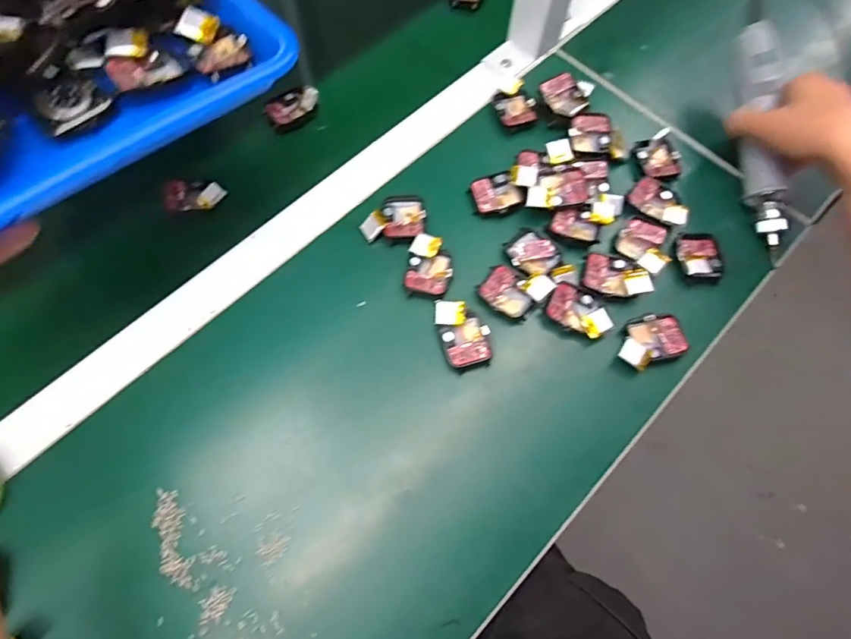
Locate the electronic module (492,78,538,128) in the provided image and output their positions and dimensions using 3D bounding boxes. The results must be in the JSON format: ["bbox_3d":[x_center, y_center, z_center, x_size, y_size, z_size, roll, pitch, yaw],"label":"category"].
[{"bbox_3d":[0.087,-0.210,0.473,0.037,0.010,0.053,-16,69,-8],"label":"electronic module"}]

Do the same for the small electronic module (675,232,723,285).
[{"bbox_3d":[0.237,-0.054,0.423,0.037,0.008,0.045,-1,68,-2],"label":"small electronic module"}]

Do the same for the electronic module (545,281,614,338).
[{"bbox_3d":[0.124,-0.007,0.390,0.050,0.009,0.034,31,70,10],"label":"electronic module"}]

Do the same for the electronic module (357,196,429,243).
[{"bbox_3d":[-0.027,-0.088,0.422,0.053,0.017,0.042,0,68,-2],"label":"electronic module"}]

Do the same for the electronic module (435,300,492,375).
[{"bbox_3d":[0.030,0.011,0.384,0.036,0.018,0.054,-17,70,-9],"label":"electronic module"}]

